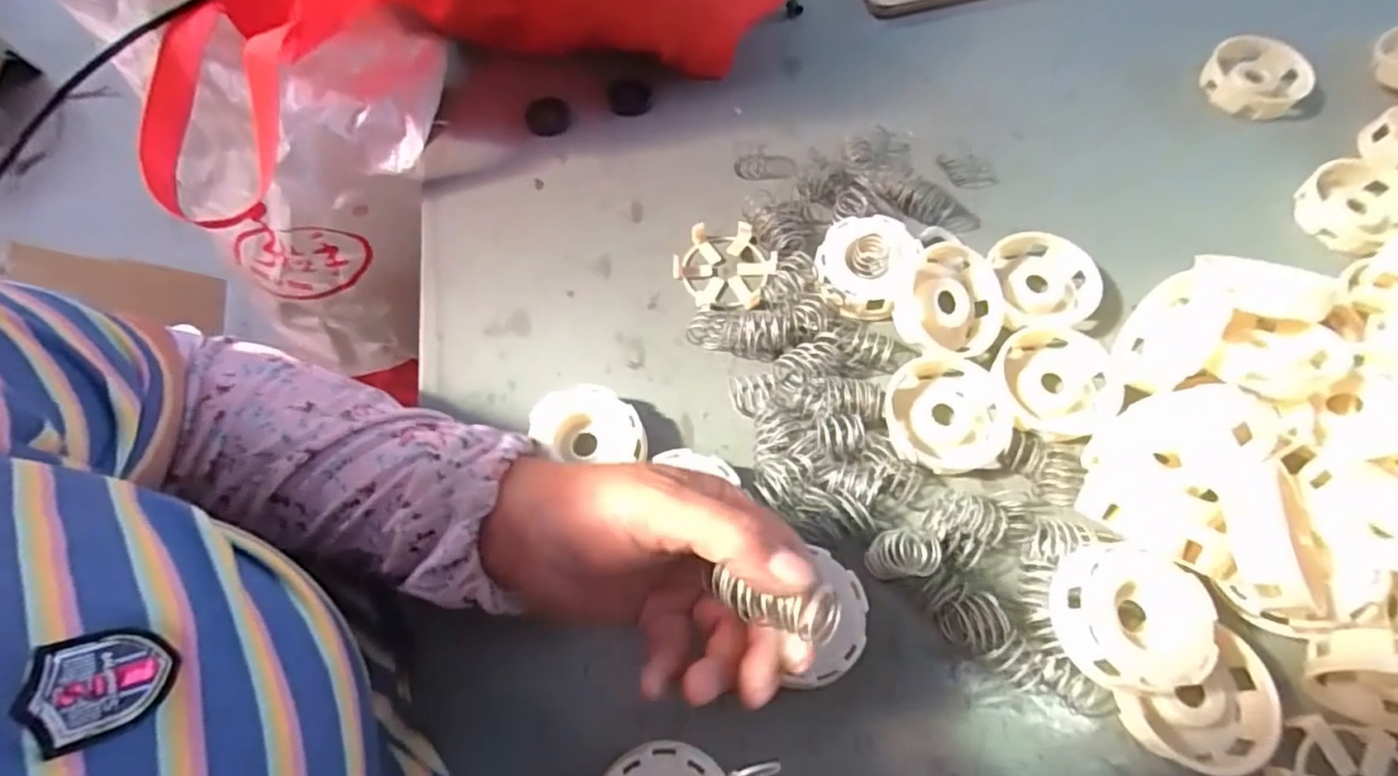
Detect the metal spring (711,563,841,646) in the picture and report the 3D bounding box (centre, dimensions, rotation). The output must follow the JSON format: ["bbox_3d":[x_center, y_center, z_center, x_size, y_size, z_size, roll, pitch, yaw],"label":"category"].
[{"bbox_3d":[0.029,0.084,0.251,0.047,0.015,0.018,7,64,12],"label":"metal spring"}]

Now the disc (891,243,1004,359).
[{"bbox_3d":[0.154,-0.052,0.395,0.064,0.028,0.069,35,64,-5],"label":"disc"}]

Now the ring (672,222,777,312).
[{"bbox_3d":[0.016,-0.079,0.425,0.066,0.011,0.060,0,64,1],"label":"ring"}]

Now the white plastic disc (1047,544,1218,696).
[{"bbox_3d":[0.201,0.106,0.302,0.067,0.012,0.063,-5,67,1],"label":"white plastic disc"}]

